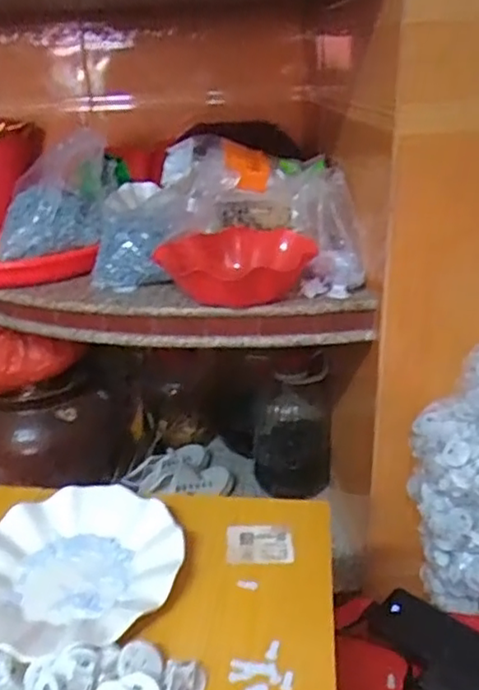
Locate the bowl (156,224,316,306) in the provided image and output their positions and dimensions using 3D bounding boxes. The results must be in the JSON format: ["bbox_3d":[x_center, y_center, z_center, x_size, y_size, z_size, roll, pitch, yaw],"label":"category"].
[{"bbox_3d":[-0.007,-0.120,0.937,0.214,0.068,0.227,-2,25,1],"label":"bowl"}]

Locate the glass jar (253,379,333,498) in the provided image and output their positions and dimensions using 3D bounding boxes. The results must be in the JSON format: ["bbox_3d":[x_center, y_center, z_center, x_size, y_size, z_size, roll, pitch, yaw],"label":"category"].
[{"bbox_3d":[0.111,0.180,1.315,0.156,0.232,0.145,0,25,5],"label":"glass jar"}]

